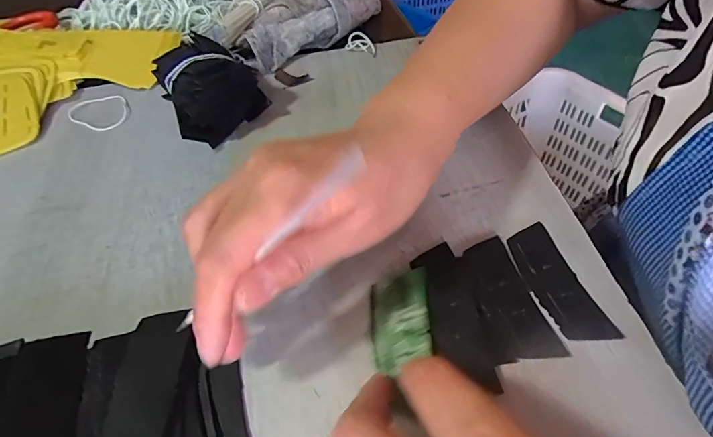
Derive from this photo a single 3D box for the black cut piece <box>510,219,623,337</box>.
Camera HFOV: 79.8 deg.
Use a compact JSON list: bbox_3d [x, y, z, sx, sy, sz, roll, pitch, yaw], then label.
[{"bbox_3d":[0.107,0.033,0.231,0.026,0.004,0.071,-14,50,-7],"label":"black cut piece"}]

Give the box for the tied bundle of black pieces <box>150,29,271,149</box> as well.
[{"bbox_3d":[-0.118,-0.107,0.342,0.070,0.052,0.091,-26,53,-16],"label":"tied bundle of black pieces"}]

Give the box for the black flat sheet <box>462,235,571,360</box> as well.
[{"bbox_3d":[0.078,0.042,0.228,0.030,0.004,0.071,-15,50,-7],"label":"black flat sheet"}]

